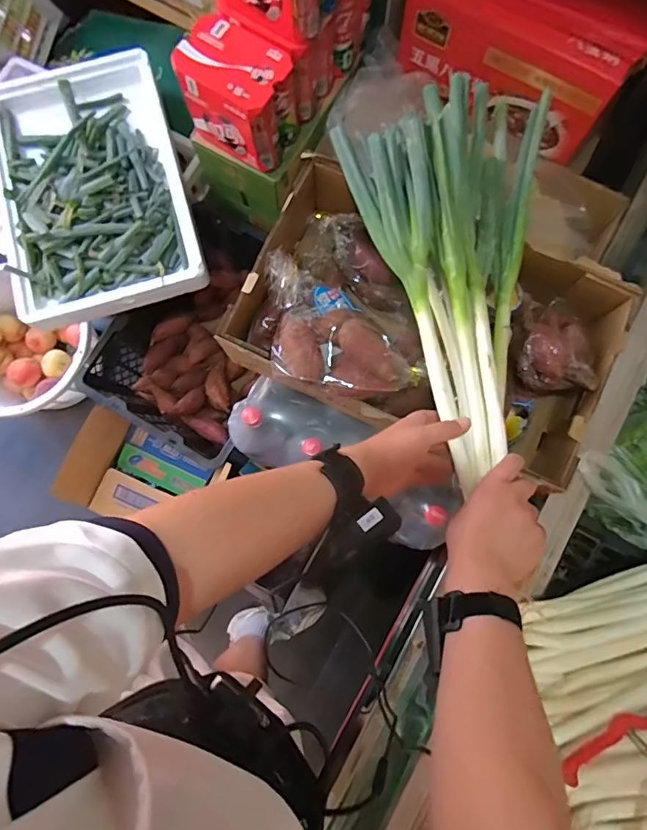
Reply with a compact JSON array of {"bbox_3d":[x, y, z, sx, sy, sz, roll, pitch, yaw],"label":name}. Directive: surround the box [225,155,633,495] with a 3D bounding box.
[{"bbox_3d":[0.145,-0.126,0.694,0.496,0.194,0.329,25,80,5],"label":"box"}]

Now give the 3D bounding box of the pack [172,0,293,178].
[{"bbox_3d":[-0.137,-0.543,0.806,0.165,0.149,0.133,29,81,5],"label":"pack"}]

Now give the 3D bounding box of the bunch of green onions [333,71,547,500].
[{"bbox_3d":[0.161,-0.199,0.610,0.250,0.076,0.543,0,74,0],"label":"bunch of green onions"}]

